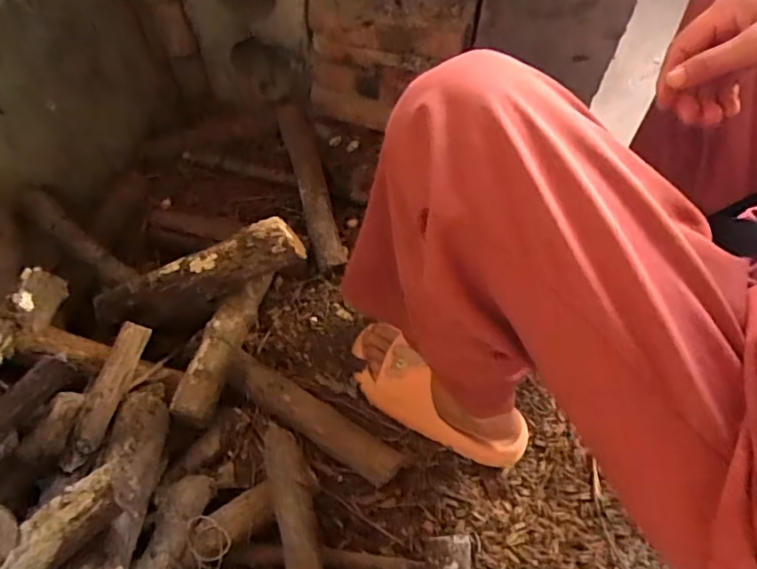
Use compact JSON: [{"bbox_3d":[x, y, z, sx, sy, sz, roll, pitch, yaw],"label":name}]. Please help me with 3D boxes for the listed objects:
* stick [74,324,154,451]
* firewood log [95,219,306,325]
[{"bbox_3d":[-0.301,0.112,0.624,0.030,0.026,0.143,13,63,7],"label":"stick"},{"bbox_3d":[-0.230,-0.009,0.703,0.294,0.051,0.063,-19,62,14],"label":"firewood log"}]

